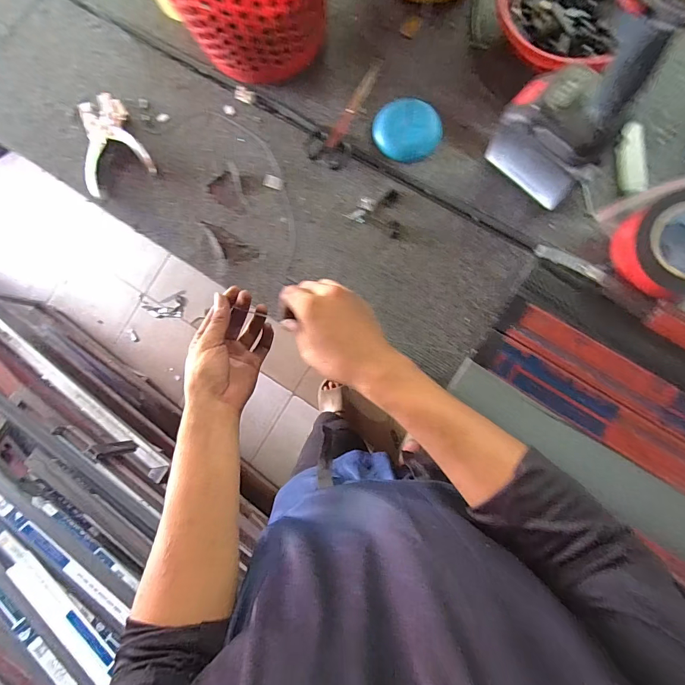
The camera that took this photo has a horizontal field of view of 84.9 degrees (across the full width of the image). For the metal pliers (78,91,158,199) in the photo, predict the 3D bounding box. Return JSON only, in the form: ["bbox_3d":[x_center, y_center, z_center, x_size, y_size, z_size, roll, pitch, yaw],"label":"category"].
[{"bbox_3d":[-0.355,-0.306,0.567,0.104,0.018,0.141,-21,83,6],"label":"metal pliers"}]

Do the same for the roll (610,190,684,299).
[{"bbox_3d":[0.392,-0.110,0.425,0.135,0.053,0.114,-21,83,6],"label":"roll"}]

